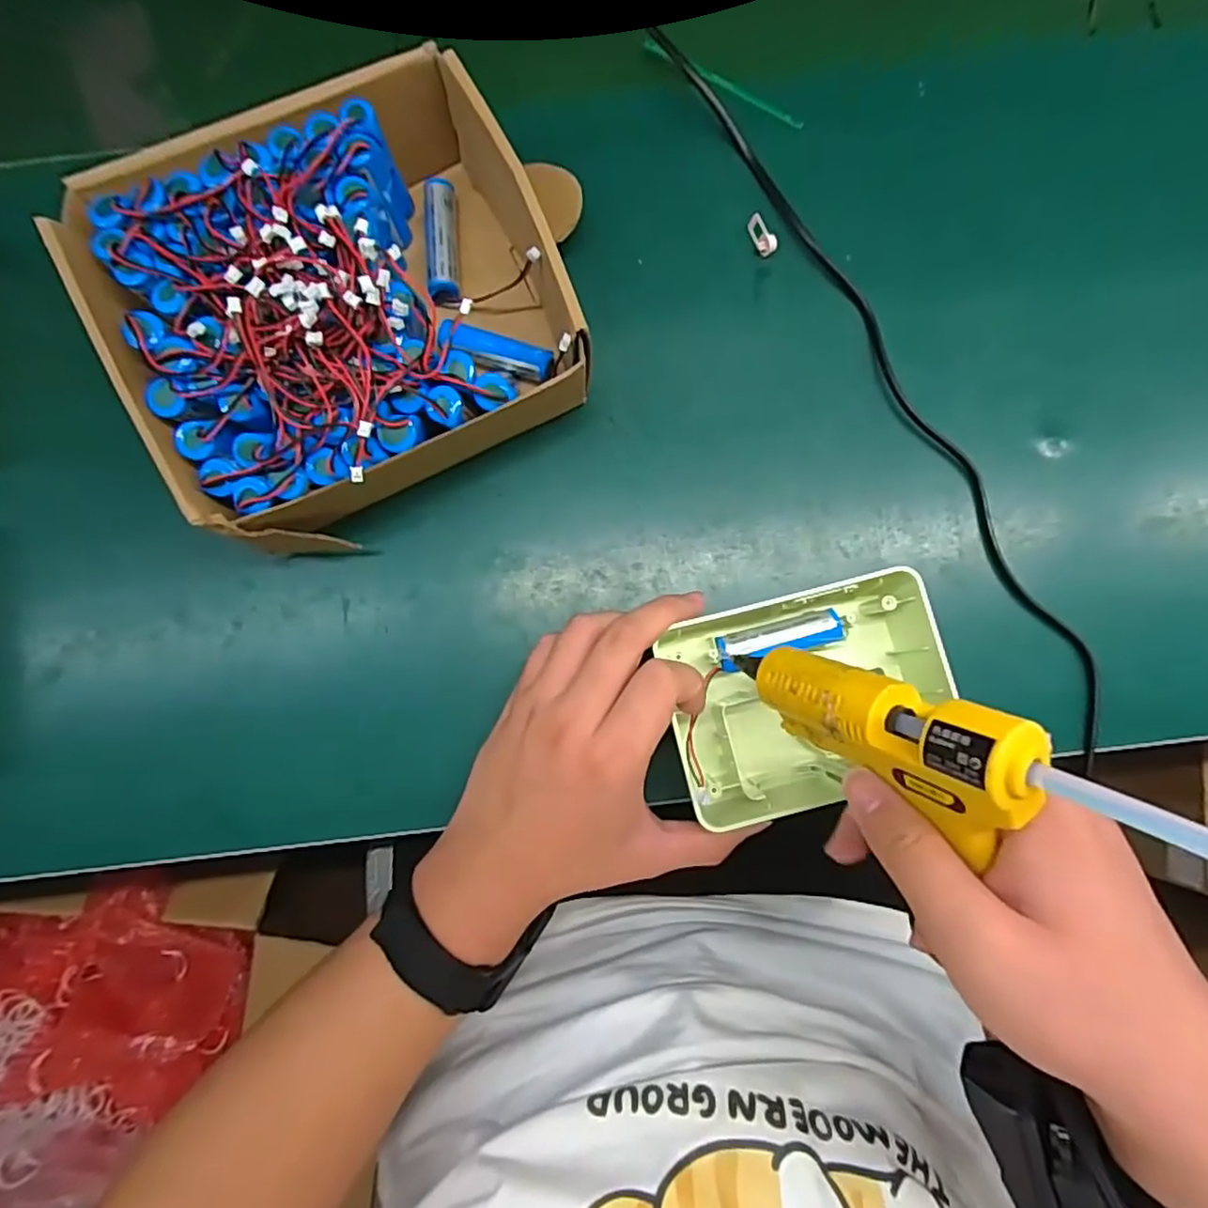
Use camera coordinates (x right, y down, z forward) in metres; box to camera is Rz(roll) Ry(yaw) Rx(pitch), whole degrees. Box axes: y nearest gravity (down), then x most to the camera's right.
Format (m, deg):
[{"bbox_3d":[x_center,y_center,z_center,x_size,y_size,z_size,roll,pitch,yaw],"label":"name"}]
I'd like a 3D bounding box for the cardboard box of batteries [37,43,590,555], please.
[{"bbox_3d":[-0.127,-0.168,0.341,0.250,0.087,0.206,-32,85,-3],"label":"cardboard box of batteries"}]

